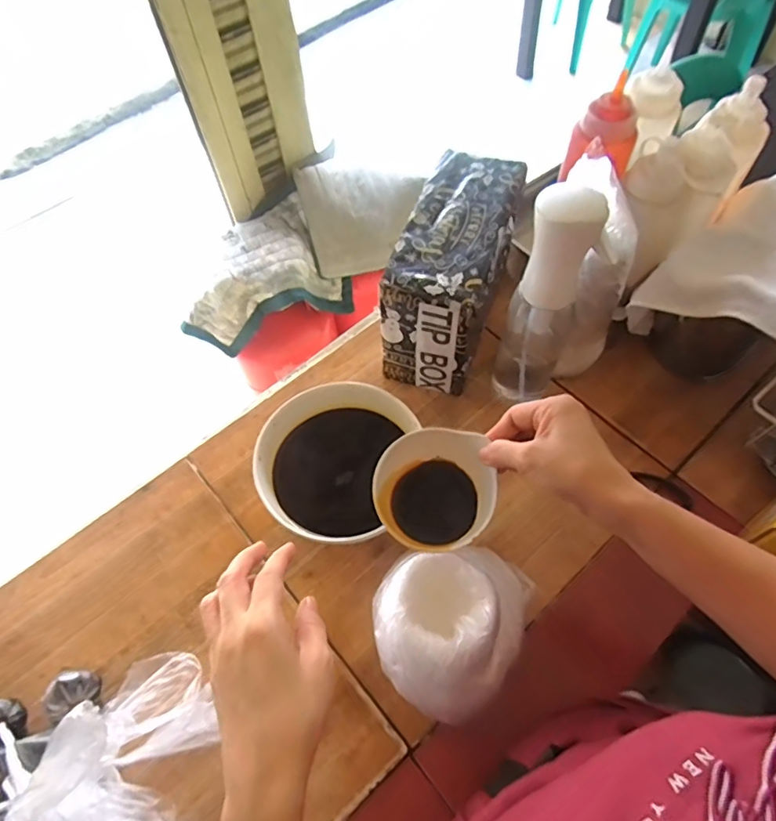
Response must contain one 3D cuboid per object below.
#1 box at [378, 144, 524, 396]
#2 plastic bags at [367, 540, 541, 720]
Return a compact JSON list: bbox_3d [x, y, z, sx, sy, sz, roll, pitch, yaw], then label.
[{"bbox_3d":[0.079,-0.166,0.655,0.102,0.165,0.226,17,62,13],"label":"box"},{"bbox_3d":[0.063,0.187,0.494,0.125,0.112,0.158,36,67,22],"label":"plastic bags"}]

